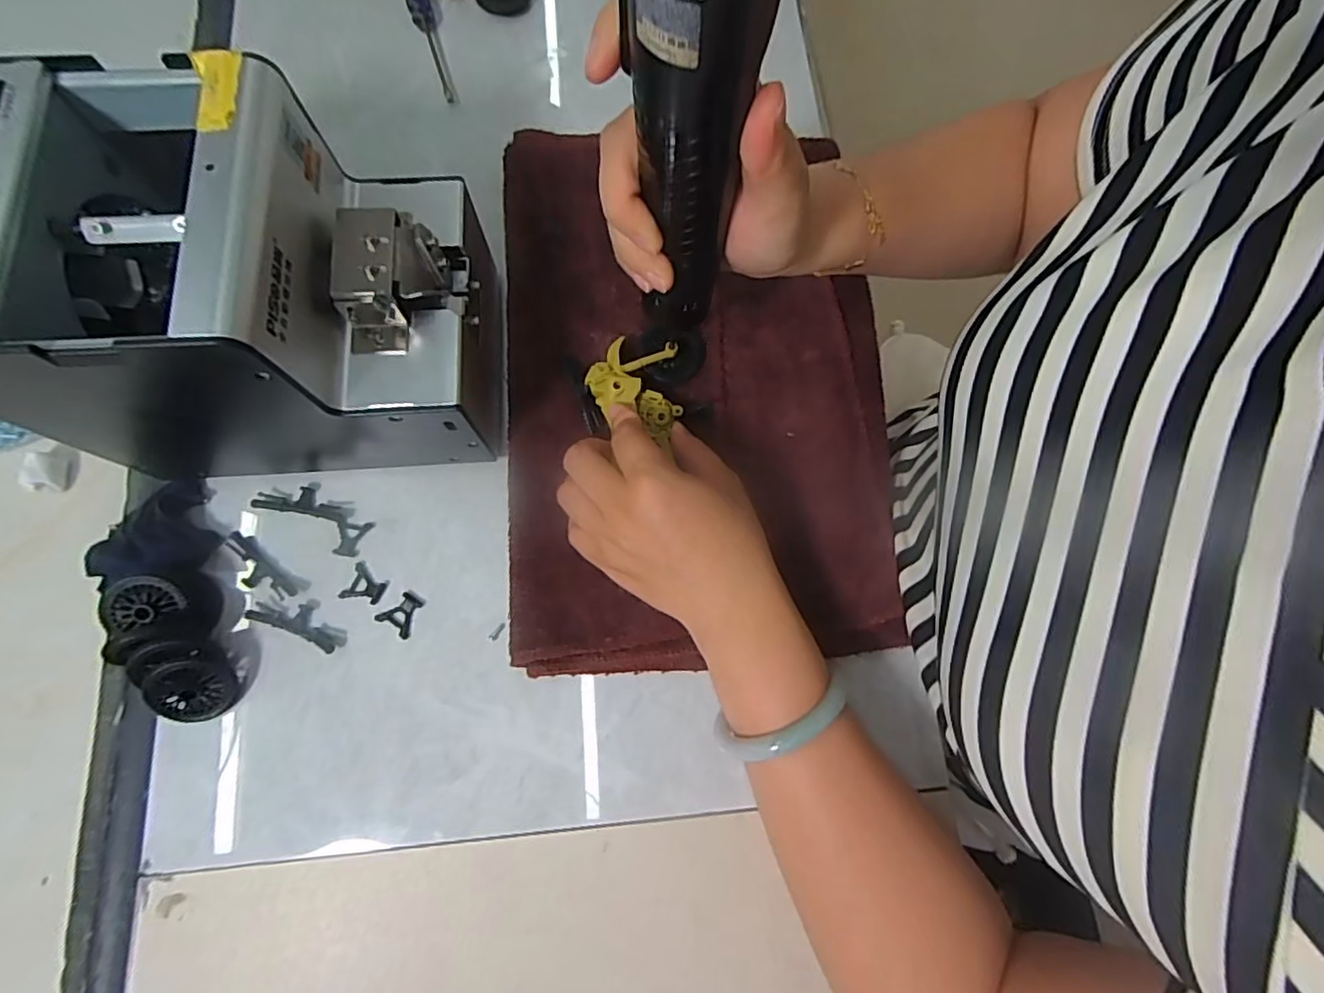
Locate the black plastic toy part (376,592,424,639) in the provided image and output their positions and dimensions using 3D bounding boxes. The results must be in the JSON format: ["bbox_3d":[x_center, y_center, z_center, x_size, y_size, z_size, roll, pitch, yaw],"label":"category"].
[{"bbox_3d":[-0.139,0.062,0.325,0.020,0.004,0.021,34,76,7],"label":"black plastic toy part"}]

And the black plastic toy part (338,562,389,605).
[{"bbox_3d":[-0.161,0.049,0.328,0.022,0.004,0.020,24,75,5],"label":"black plastic toy part"}]

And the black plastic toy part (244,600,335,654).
[{"bbox_3d":[-0.193,0.064,0.321,0.048,0.005,0.020,23,75,4],"label":"black plastic toy part"}]

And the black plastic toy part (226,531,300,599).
[{"bbox_3d":[-0.220,0.040,0.326,0.049,0.004,0.016,42,78,9],"label":"black plastic toy part"}]

